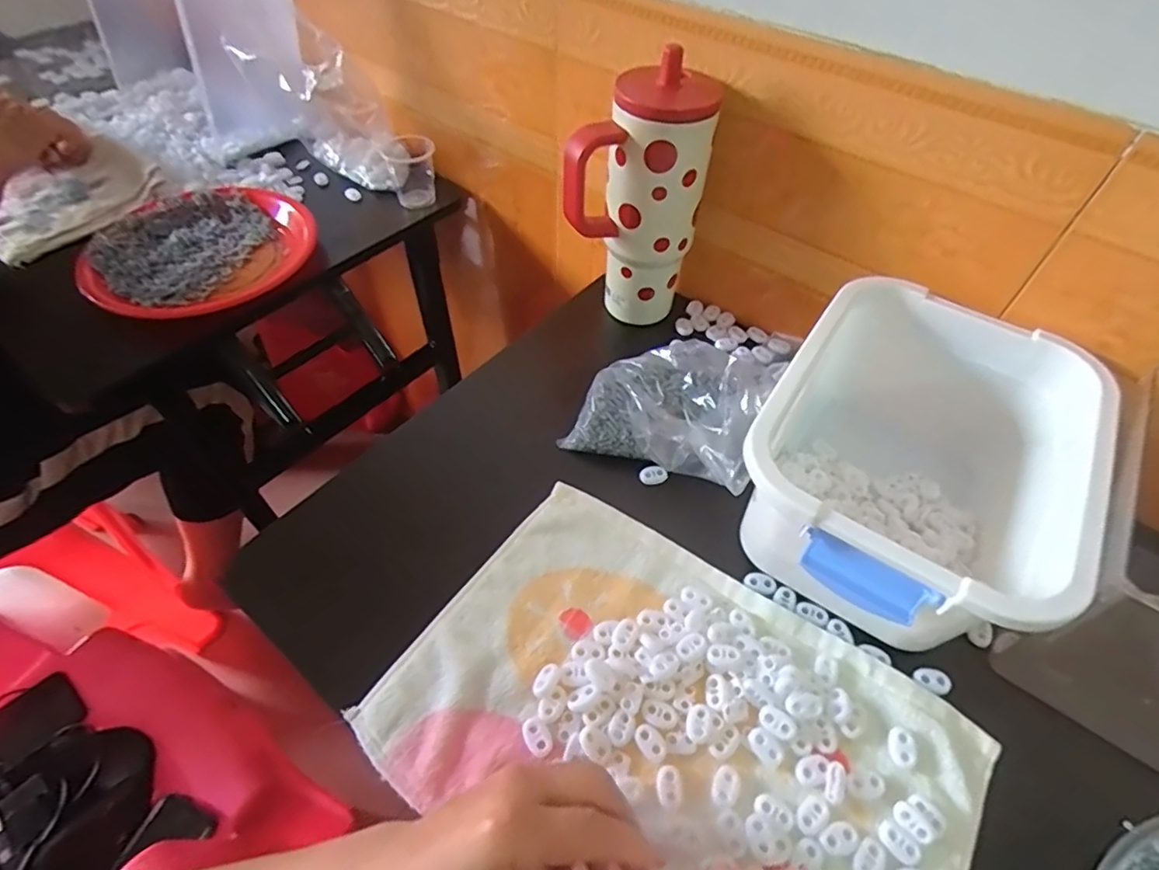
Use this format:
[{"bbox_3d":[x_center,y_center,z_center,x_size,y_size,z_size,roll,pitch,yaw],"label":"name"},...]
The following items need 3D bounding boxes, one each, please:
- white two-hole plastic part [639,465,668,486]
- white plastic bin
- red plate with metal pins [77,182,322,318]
[{"bbox_3d":[0.061,0.033,0.479,0.022,0.010,0.012,-6,51,-8],"label":"white two-hole plastic part"},{"bbox_3d":[0.230,0.021,0.418,0.184,0.119,0.248,29,55,19],"label":"white plastic bin"},{"bbox_3d":[-0.421,-0.213,0.636,0.220,0.038,0.234,1,52,-1],"label":"red plate with metal pins"}]

